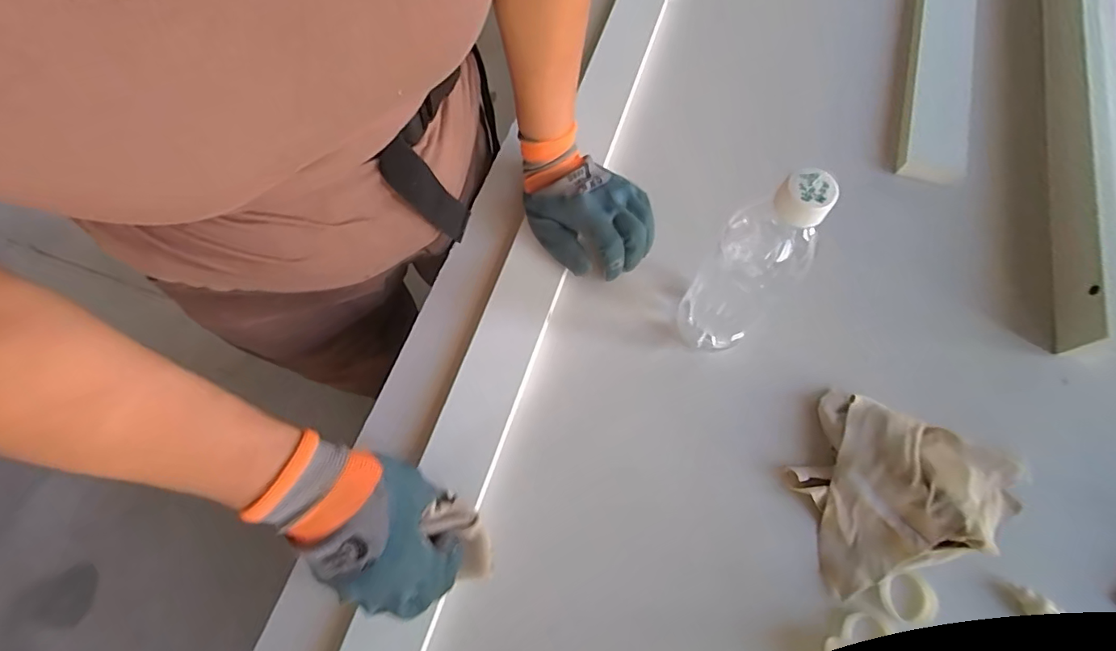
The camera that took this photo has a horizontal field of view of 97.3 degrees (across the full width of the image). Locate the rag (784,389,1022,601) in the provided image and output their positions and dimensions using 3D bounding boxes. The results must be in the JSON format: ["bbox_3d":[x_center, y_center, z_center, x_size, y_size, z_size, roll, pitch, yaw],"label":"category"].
[{"bbox_3d":[0.291,0.123,0.419,0.182,0.038,0.148,-18,71,-5],"label":"rag"}]

